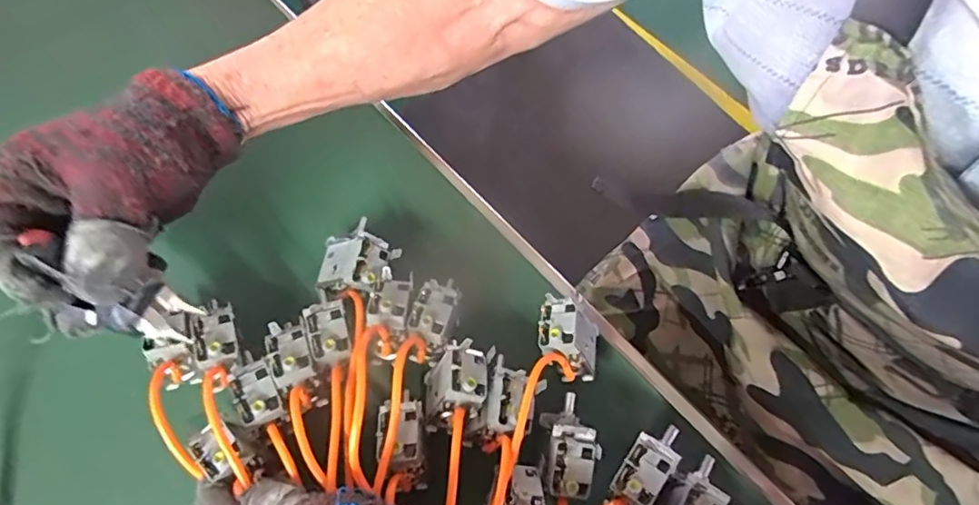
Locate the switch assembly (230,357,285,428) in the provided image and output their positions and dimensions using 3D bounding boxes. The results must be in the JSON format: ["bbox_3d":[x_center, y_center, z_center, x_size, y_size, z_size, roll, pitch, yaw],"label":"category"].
[{"bbox_3d":[-0.136,0.081,0.320,0.022,0.013,0.037,-31,73,-11],"label":"switch assembly"}]

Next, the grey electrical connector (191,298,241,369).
[{"bbox_3d":[-0.164,0.047,0.328,0.023,0.012,0.038,-19,71,-7],"label":"grey electrical connector"}]

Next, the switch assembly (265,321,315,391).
[{"bbox_3d":[-0.119,0.058,0.326,0.024,0.012,0.039,-25,72,-9],"label":"switch assembly"}]

